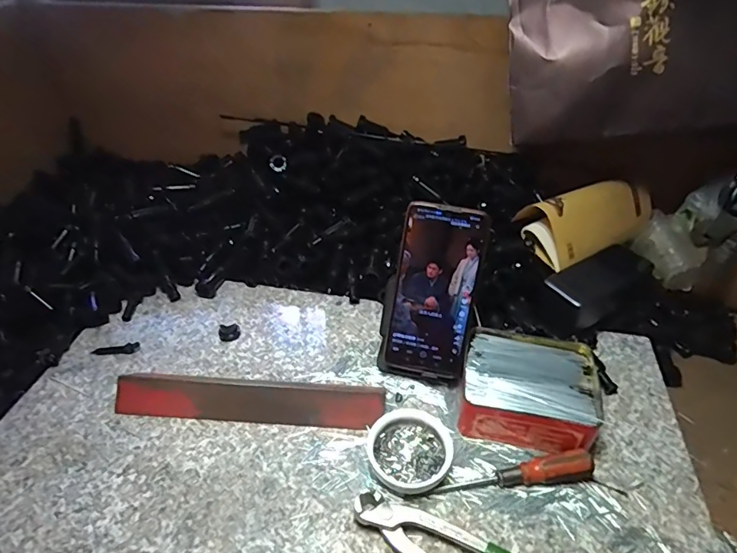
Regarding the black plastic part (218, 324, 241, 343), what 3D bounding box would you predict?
[{"bbox_3d":[-0.159,0.063,0.548,0.023,0.012,0.028,-14,41,-16],"label":"black plastic part"}]

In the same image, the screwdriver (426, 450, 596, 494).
[{"bbox_3d":[0.122,0.170,0.407,0.134,0.023,0.021,-12,40,2],"label":"screwdriver"}]

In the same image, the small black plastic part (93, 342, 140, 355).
[{"bbox_3d":[-0.278,0.079,0.529,0.050,0.008,0.014,-4,39,-4],"label":"small black plastic part"}]

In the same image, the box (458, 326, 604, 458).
[{"bbox_3d":[0.152,0.110,0.462,0.127,0.043,0.111,9,40,12],"label":"box"}]

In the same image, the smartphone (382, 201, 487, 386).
[{"bbox_3d":[0.062,0.019,0.466,0.083,0.172,0.010,12,16,10],"label":"smartphone"}]

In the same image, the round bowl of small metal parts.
[{"bbox_3d":[0.037,0.153,0.420,0.068,0.024,0.071,-1,39,0],"label":"round bowl of small metal parts"}]

